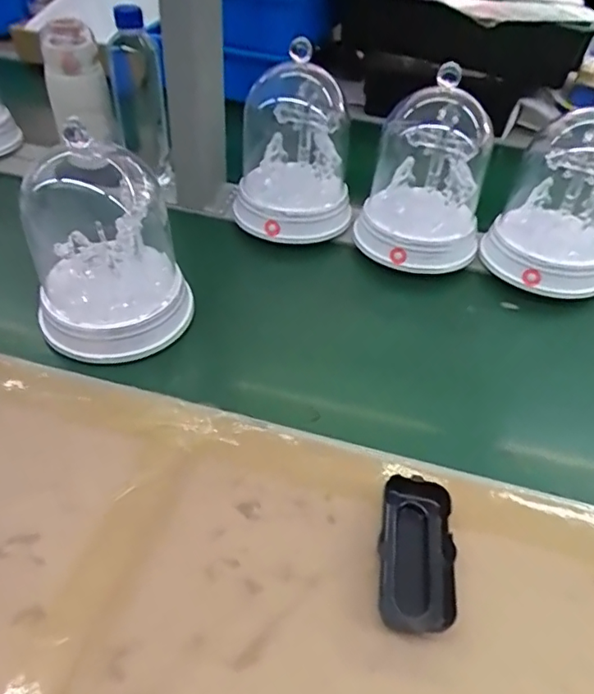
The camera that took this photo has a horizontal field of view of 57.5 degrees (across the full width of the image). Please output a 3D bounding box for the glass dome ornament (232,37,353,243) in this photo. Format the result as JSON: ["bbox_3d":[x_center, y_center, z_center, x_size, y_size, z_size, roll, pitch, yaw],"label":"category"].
[{"bbox_3d":[-0.003,-0.240,0.647,0.138,0.194,0.120,2,46,-3],"label":"glass dome ornament"}]

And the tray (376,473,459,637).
[{"bbox_3d":[0.087,0.148,0.393,0.050,0.018,0.104,7,46,2],"label":"tray"}]

